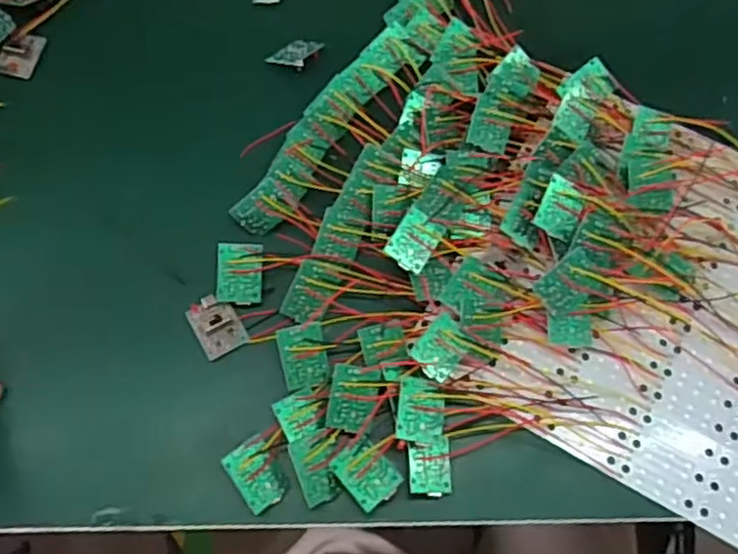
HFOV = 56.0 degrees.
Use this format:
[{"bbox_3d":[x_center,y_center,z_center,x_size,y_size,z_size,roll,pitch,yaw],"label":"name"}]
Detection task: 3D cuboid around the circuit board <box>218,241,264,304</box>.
[{"bbox_3d":[-0.077,-0.002,0.417,0.027,0.005,0.036,1,84,-9],"label":"circuit board"}]

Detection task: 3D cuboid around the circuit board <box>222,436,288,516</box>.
[{"bbox_3d":[-0.060,0.107,0.376,0.026,0.004,0.036,-28,90,-35],"label":"circuit board"}]

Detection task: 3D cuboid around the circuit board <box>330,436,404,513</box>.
[{"bbox_3d":[-0.001,0.105,0.374,0.027,0.004,0.033,-34,71,-15],"label":"circuit board"}]

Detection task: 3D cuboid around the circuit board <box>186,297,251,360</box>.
[{"bbox_3d":[-0.090,0.027,0.409,0.026,0.009,0.035,-26,69,-12],"label":"circuit board"}]

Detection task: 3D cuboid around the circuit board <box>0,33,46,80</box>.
[{"bbox_3d":[-0.244,-0.156,0.486,0.024,0.004,0.035,18,77,-11],"label":"circuit board"}]

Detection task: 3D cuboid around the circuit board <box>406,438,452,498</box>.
[{"bbox_3d":[0.034,0.104,0.377,0.026,0.005,0.030,0,80,-22],"label":"circuit board"}]

